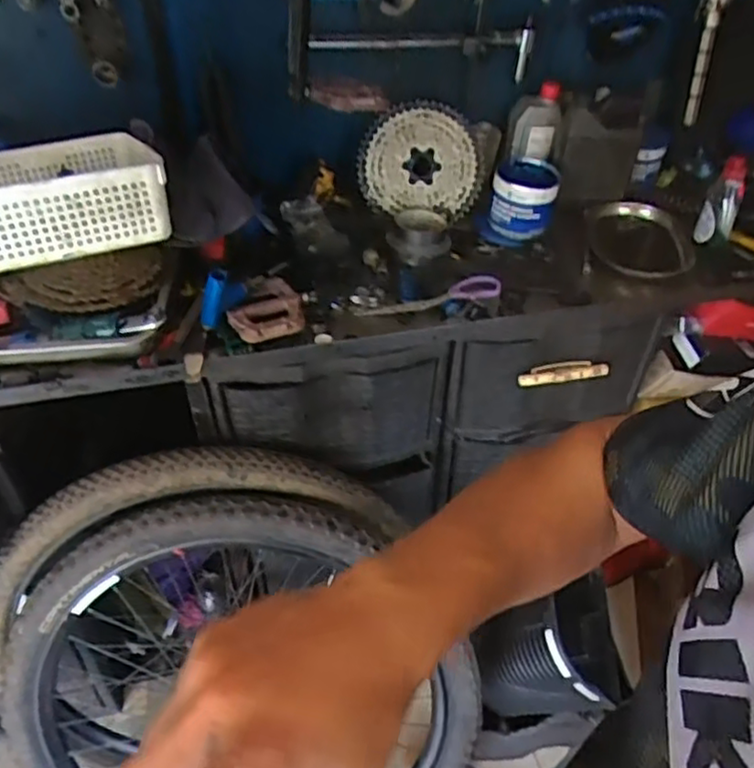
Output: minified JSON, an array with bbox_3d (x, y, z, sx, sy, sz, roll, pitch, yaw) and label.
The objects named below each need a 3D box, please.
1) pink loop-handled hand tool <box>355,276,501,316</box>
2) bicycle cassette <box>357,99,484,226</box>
[{"bbox_3d":[0.074,-0.122,0.972,0.206,0.025,0.036,-11,44,5],"label":"pink loop-handled hand tool"},{"bbox_3d":[0.077,-0.372,1.137,0.207,0.191,0.044,11,9,-3],"label":"bicycle cassette"}]

